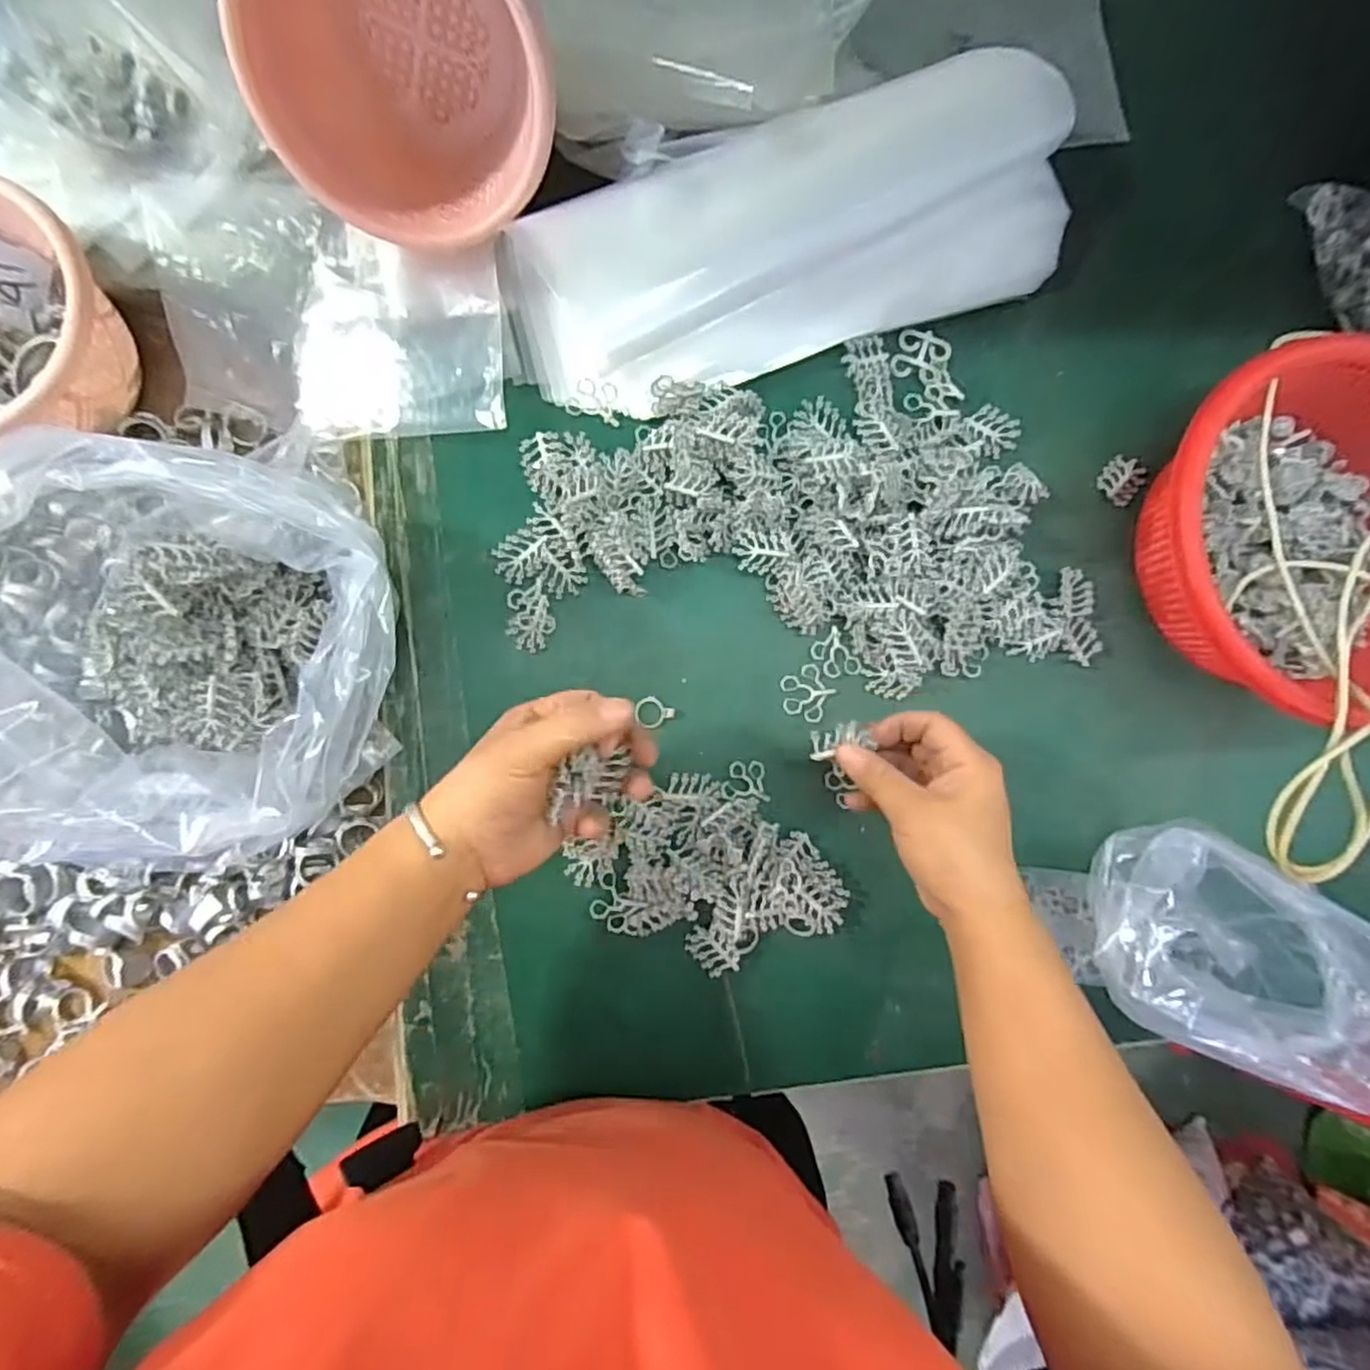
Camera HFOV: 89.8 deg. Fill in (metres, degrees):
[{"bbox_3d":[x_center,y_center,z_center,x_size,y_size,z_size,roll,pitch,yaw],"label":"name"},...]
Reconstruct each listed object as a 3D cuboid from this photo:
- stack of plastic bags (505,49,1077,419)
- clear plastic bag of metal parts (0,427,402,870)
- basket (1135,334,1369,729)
[{"bbox_3d":[0.076,-0.279,0.431,0.358,0.051,0.122,-22,90,-5],"label":"stack of plastic bags"},{"bbox_3d":[-0.267,-0.017,0.344,0.238,0.156,0.180,9,87,-4],"label":"clear plastic bag of metal parts"},{"bbox_3d":[0.395,-0.094,0.433,0.224,0.087,0.233,0,88,-5],"label":"basket"}]

